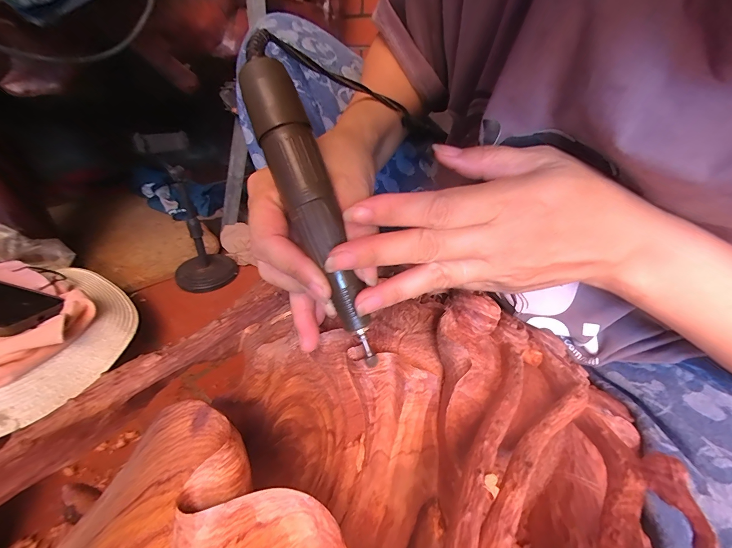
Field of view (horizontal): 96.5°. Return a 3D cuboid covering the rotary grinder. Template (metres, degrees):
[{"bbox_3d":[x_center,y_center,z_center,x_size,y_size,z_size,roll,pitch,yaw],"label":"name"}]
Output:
[{"bbox_3d":[-0.029,-0.037,0.168,0.022,0.172,0.019,-23,5,-34],"label":"rotary grinder"}]

